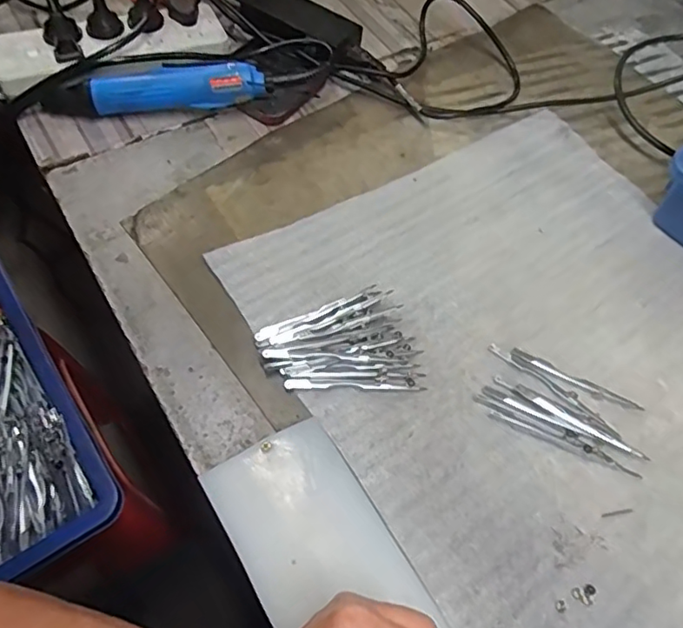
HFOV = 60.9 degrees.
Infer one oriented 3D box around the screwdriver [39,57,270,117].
[{"bbox_3d":[-0.183,-0.220,0.580,0.209,0.055,0.043,-8,60,-8],"label":"screwdriver"}]

